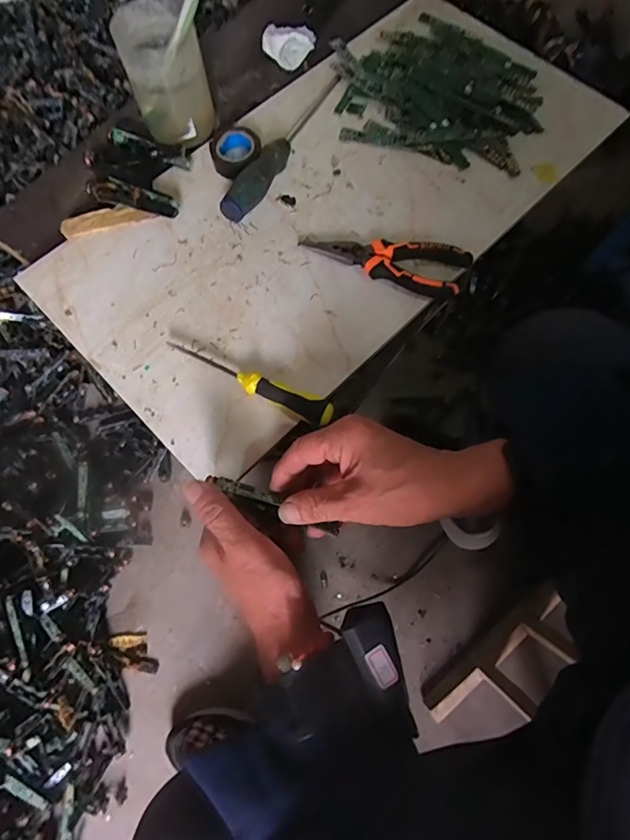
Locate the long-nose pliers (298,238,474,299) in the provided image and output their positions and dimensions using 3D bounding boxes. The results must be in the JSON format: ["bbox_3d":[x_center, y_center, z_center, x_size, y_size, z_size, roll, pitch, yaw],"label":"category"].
[{"bbox_3d":[0.067,-0.152,0.453,0.157,0.022,0.053,13,70,5],"label":"long-nose pliers"}]

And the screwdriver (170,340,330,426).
[{"bbox_3d":[-0.056,-0.035,0.409,0.154,0.021,0.022,26,72,10],"label":"screwdriver"}]

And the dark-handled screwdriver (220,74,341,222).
[{"bbox_3d":[-0.030,-0.296,0.487,0.027,0.038,0.229,24,72,9],"label":"dark-handled screwdriver"}]

